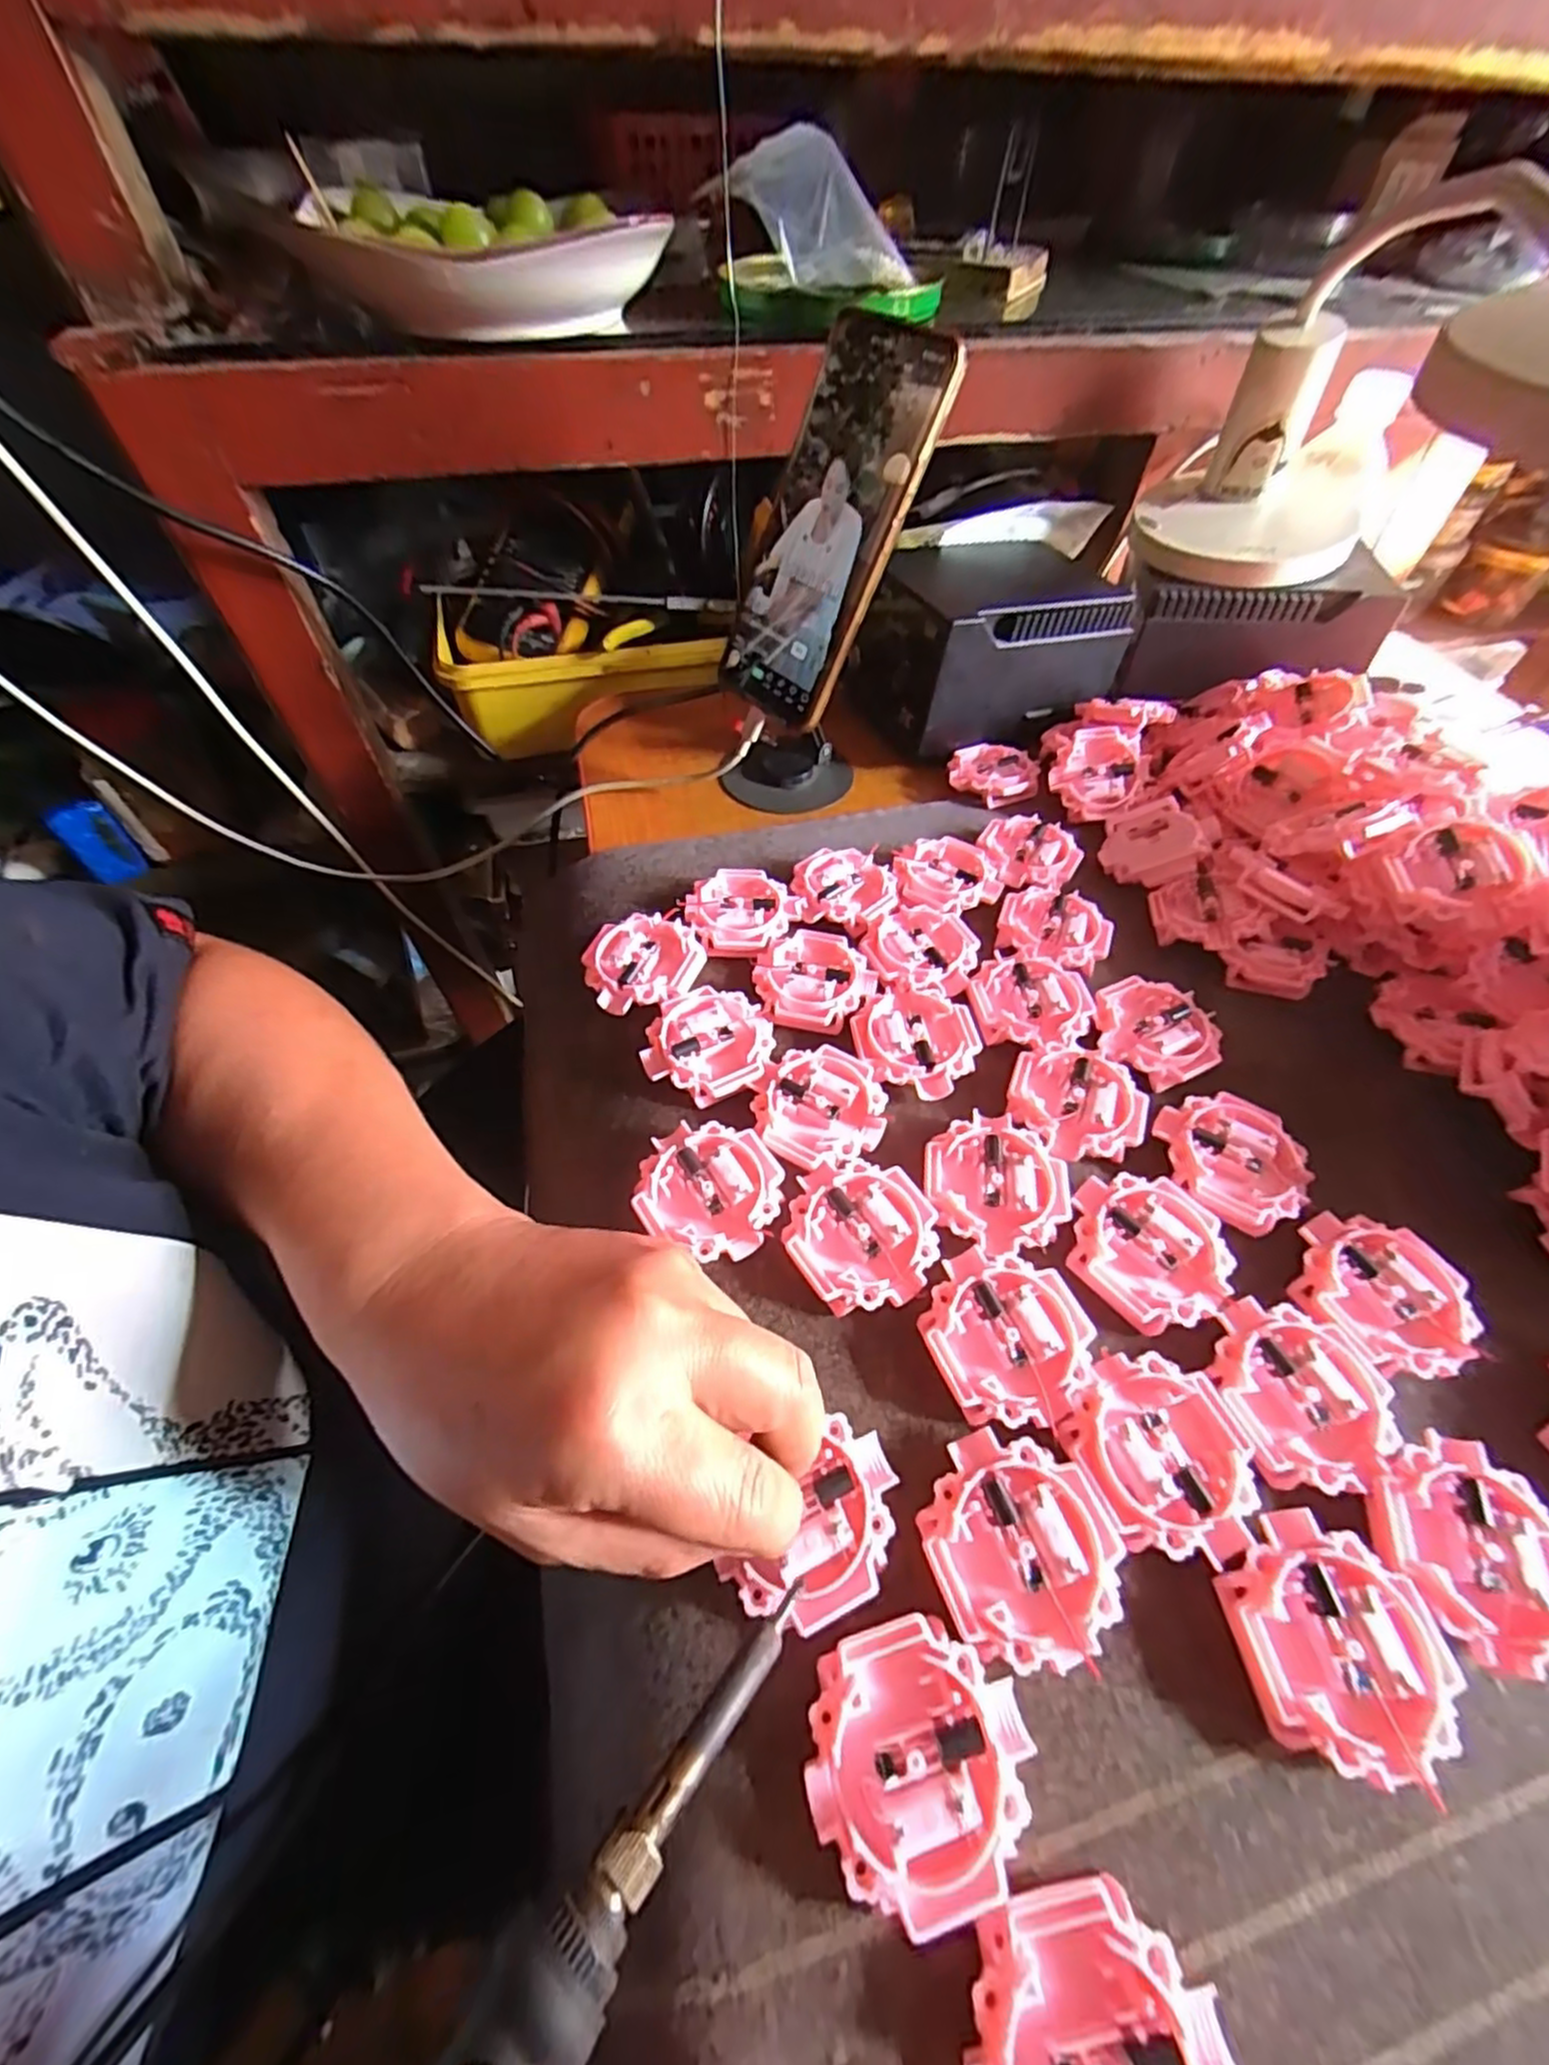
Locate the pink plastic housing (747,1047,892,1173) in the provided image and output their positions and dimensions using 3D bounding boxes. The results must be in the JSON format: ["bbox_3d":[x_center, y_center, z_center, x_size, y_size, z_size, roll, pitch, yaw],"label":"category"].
[{"bbox_3d":[0.019,0.032,0.283,0.048,0.013,0.051,26,57,17],"label":"pink plastic housing"}]

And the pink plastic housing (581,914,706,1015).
[{"bbox_3d":[-0.061,-0.030,0.330,0.054,0.021,0.049,-5,54,-5],"label":"pink plastic housing"}]

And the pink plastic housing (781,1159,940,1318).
[{"bbox_3d":[0.031,0.073,0.255,0.051,0.015,0.052,-29,59,-21],"label":"pink plastic housing"}]

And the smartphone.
[{"bbox_3d":[0.025,-0.241,0.345,0.015,0.164,0.074,-10,46,-47],"label":"smartphone"}]

